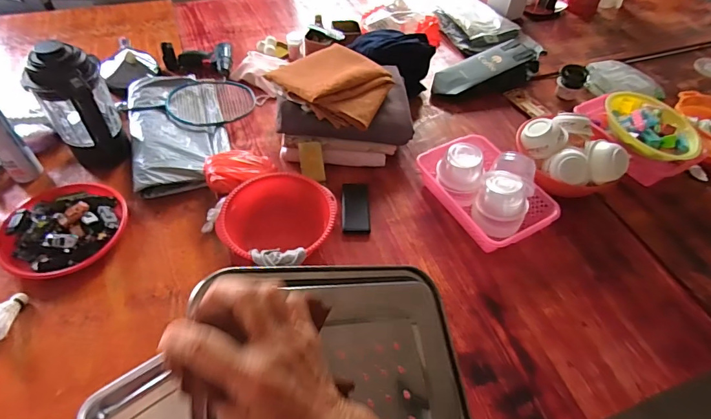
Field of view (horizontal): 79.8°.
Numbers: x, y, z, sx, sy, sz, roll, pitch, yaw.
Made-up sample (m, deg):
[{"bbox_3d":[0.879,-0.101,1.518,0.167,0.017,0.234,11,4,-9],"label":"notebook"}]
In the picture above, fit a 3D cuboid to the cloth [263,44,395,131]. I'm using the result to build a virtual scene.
[{"bbox_3d":[-0.057,-0.311,1.054,0.265,0.068,0.225,26,53,18],"label":"cloth"}]

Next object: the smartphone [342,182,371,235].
[{"bbox_3d":[0.001,-0.009,1.018,0.064,0.014,0.161,0,50,-3],"label":"smartphone"}]

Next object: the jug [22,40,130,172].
[{"bbox_3d":[-0.642,-0.230,0.997,0.133,0.292,0.107,-2,50,-5],"label":"jug"}]

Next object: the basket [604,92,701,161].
[{"bbox_3d":[0.758,-0.220,1.115,0.203,0.068,0.242,-11,51,-13],"label":"basket"}]

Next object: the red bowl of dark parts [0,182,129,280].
[{"bbox_3d":[-0.637,0.038,0.922,0.242,0.049,0.232,2,50,-2],"label":"red bowl of dark parts"}]

